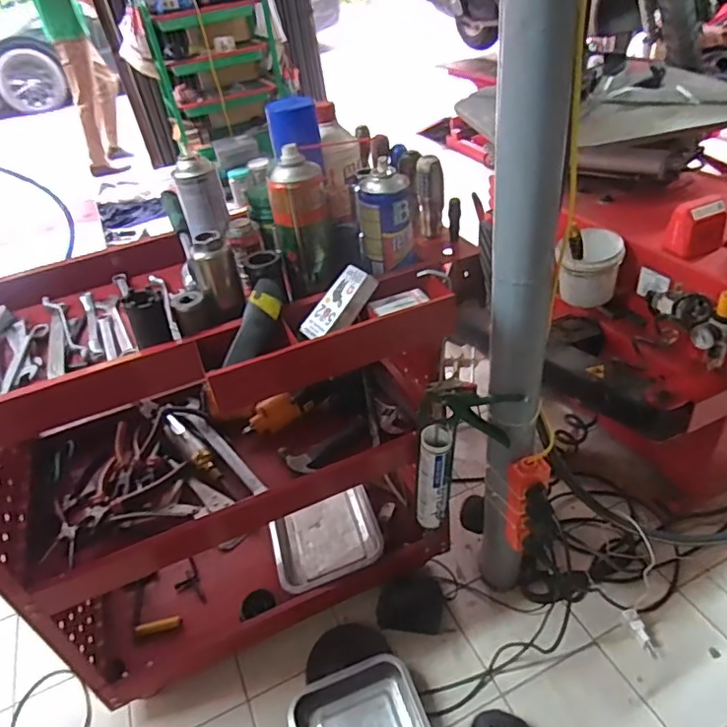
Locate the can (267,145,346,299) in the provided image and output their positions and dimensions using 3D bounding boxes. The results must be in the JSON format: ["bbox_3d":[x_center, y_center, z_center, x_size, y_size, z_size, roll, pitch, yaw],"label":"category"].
[{"bbox_3d":[-0.072,-0.171,0.670,0.074,0.159,0.067,-11,38,-3],"label":"can"}]

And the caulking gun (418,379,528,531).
[{"bbox_3d":[0.161,0.149,0.890,0.162,0.292,0.052,-10,38,-2],"label":"caulking gun"}]

